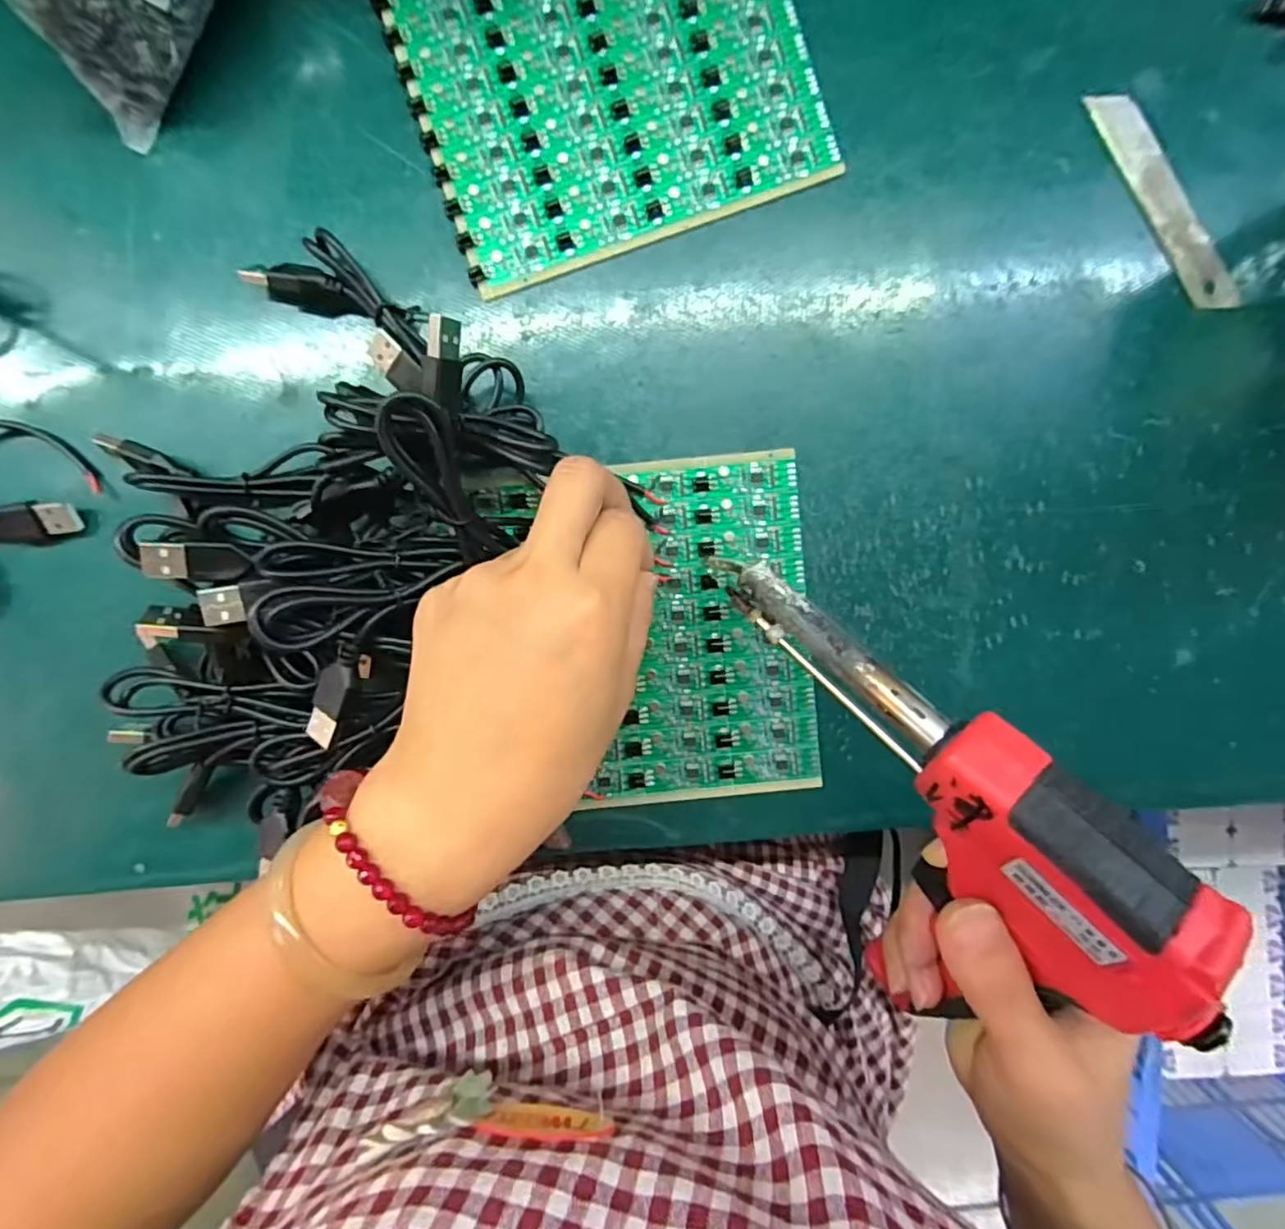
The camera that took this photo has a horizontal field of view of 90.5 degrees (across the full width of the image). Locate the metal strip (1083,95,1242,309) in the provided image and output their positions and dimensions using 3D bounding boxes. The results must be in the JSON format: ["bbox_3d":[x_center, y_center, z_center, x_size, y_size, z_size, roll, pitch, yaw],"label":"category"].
[{"bbox_3d":[0.211,-0.166,0.256,0.018,0.004,0.098,-32,94,2],"label":"metal strip"}]

